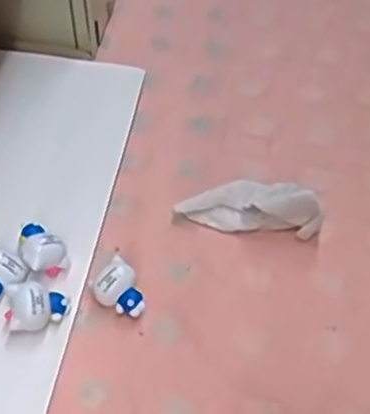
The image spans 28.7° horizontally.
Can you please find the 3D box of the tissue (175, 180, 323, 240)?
[{"bbox_3d":[0.041,-0.002,0.447,0.085,0.027,0.029,2,45,18],"label":"tissue"}]

